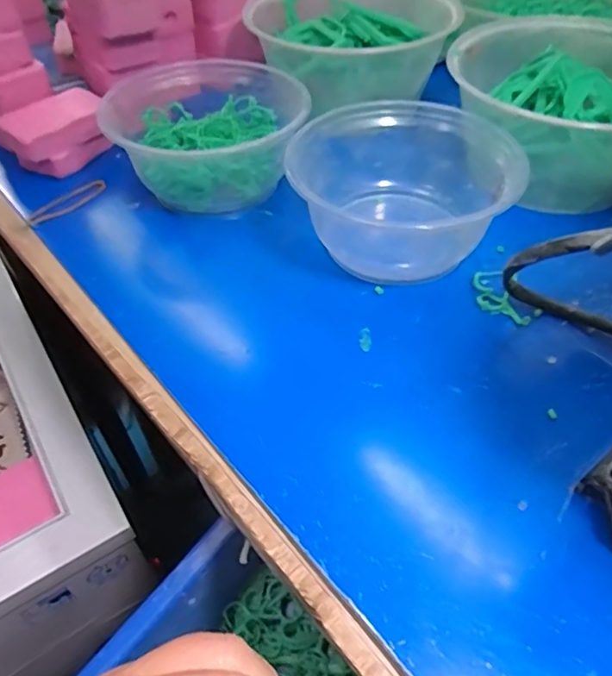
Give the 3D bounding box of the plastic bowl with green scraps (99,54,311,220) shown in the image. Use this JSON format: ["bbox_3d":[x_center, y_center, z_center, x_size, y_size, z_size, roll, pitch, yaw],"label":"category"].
[{"bbox_3d":[-0.069,-0.141,0.395,0.140,0.056,0.135,1,48,2],"label":"plastic bowl with green scraps"}]

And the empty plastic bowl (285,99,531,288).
[{"bbox_3d":[0.061,-0.091,0.351,0.133,0.060,0.111,-16,50,-13],"label":"empty plastic bowl"}]

